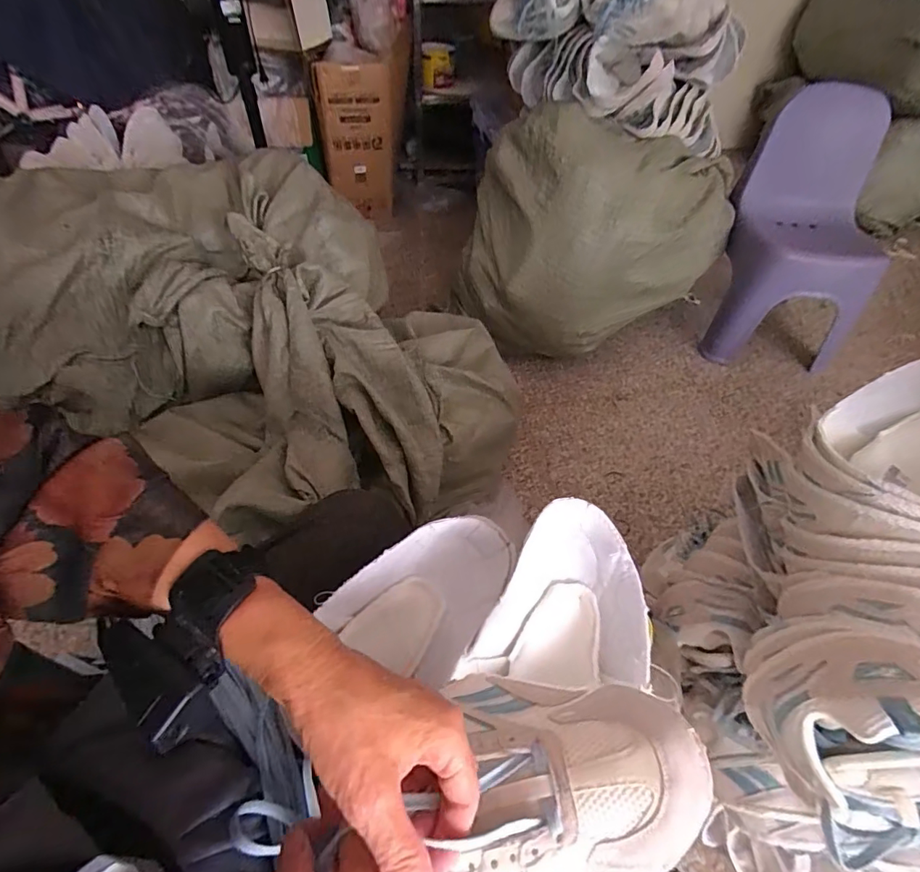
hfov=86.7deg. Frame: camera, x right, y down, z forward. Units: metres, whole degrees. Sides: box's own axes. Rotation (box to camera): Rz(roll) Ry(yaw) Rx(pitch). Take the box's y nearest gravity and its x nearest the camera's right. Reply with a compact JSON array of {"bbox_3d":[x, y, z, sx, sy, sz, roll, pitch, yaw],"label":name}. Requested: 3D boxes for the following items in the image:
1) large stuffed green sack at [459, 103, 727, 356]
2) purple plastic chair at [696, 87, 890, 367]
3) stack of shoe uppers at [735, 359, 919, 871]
[{"bbox_3d":[0.334,-0.501,1.185,0.651,0.436,0.353,-20,54,-19],"label":"large stuffed green sack"},{"bbox_3d":[0.850,-0.472,1.213,0.342,0.547,0.313,14,50,8],"label":"purple plastic chair"},{"bbox_3d":[0.390,0.119,0.461,0.171,0.186,0.432,29,54,19],"label":"stack of shoe uppers"}]

